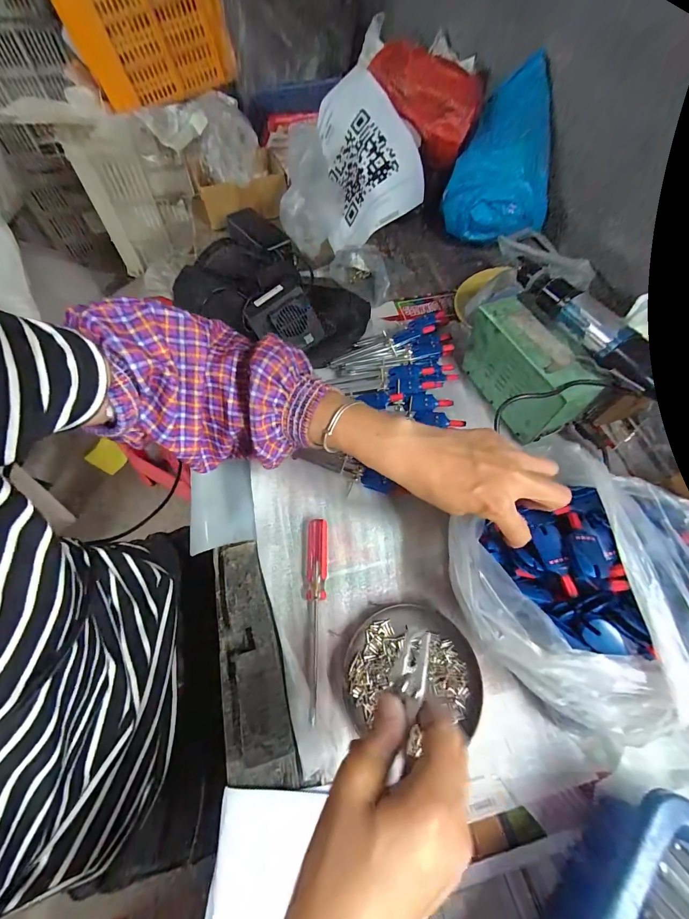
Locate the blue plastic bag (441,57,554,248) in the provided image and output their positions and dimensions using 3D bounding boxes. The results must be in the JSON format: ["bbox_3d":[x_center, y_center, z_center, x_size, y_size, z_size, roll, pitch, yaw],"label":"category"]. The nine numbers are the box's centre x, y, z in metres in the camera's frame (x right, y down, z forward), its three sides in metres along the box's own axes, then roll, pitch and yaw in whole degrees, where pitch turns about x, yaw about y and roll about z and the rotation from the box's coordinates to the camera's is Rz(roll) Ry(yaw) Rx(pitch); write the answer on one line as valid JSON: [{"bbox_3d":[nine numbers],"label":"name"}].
[{"bbox_3d":[0.272,-0.508,0.592,0.169,0.161,0.216,13,61,6],"label":"blue plastic bag"}]

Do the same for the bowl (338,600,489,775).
[{"bbox_3d":[0.058,0.190,0.311,0.117,0.016,0.106,-14,62,-9],"label":"bowl"}]

